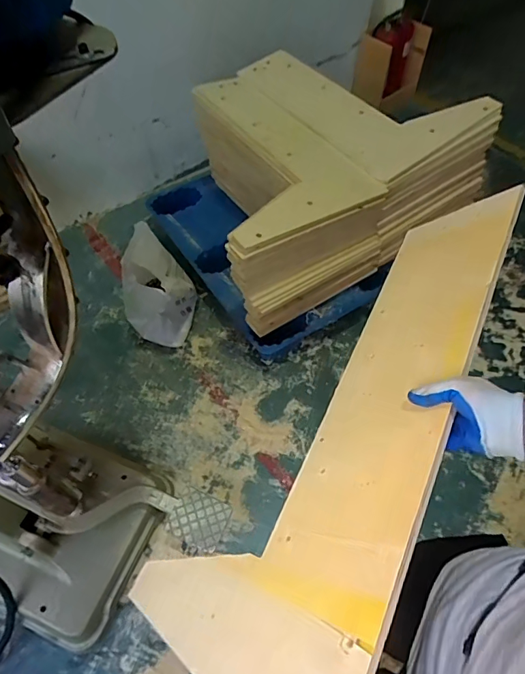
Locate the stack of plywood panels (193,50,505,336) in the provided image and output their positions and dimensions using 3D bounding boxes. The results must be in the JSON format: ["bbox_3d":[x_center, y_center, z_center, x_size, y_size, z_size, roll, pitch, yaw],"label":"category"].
[{"bbox_3d":[0.217,-0.636,1.648,1.159,0.464,0.704,-31,61,-20],"label":"stack of plywood panels"}]

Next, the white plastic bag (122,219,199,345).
[{"bbox_3d":[-0.368,-0.155,1.602,0.263,0.425,0.286,-11,56,-8],"label":"white plastic bag"}]

